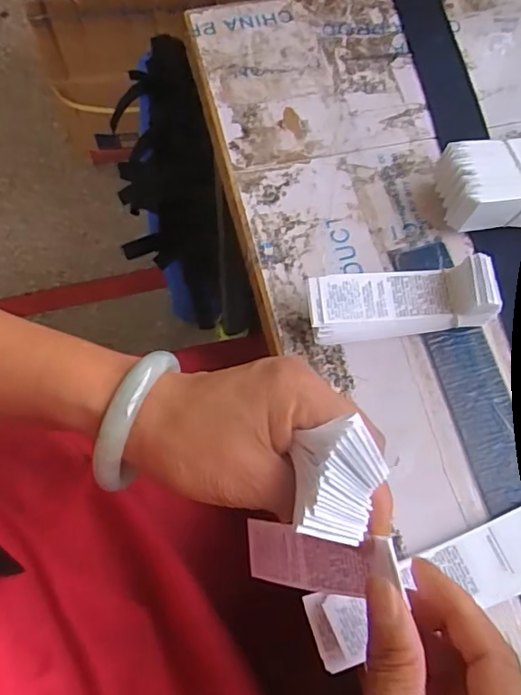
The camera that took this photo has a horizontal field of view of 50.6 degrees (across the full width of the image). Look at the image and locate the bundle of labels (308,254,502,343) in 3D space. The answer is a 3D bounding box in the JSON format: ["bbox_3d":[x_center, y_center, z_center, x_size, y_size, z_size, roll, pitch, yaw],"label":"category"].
[{"bbox_3d":[0.083,-0.029,0.328,0.106,0.050,0.035,-6,71,-4],"label":"bundle of labels"}]

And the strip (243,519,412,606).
[{"bbox_3d":[0.026,0.102,0.262,0.008,0.094,0.030,1,81,-46],"label":"strip"}]

